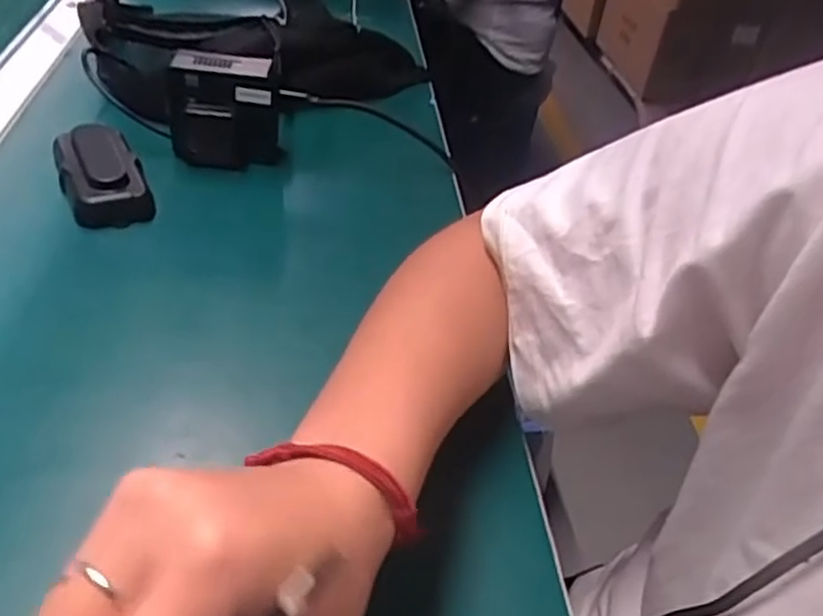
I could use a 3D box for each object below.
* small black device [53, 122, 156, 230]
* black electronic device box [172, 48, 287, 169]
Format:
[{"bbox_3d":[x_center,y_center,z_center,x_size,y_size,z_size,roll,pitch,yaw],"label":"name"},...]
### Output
[{"bbox_3d":[-0.216,-0.094,0.497,0.054,0.034,0.092,-10,44,-24],"label":"small black device"},{"bbox_3d":[-0.140,-0.146,0.535,0.080,0.084,0.024,3,40,-9],"label":"black electronic device box"}]

